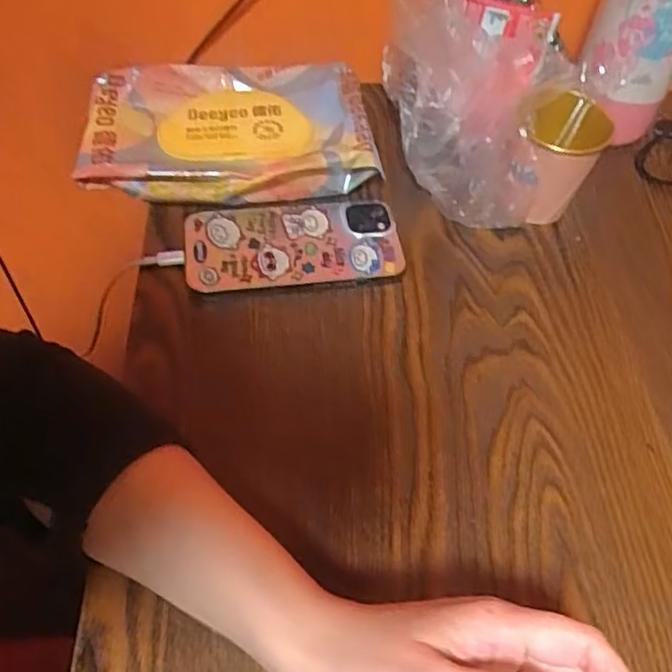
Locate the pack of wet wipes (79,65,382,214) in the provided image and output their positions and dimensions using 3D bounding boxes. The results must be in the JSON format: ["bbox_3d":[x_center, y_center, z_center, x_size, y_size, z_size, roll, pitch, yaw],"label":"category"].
[{"bbox_3d":[-0.082,-0.155,0.512,0.213,0.055,0.133,-4,55,-6],"label":"pack of wet wipes"}]

